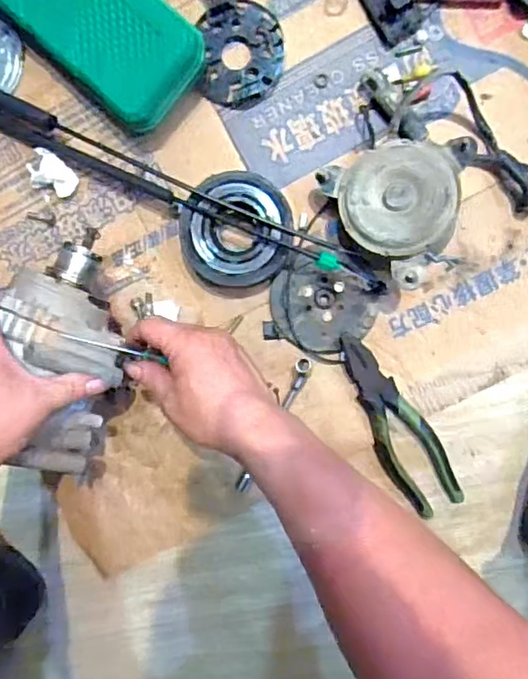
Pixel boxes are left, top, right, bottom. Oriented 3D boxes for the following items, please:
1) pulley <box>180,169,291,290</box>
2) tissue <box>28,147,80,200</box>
[{"bbox_3d":[-0.026,-0.103,0.522,0.100,0.039,0.102,0,93,3],"label":"pulley"},{"bbox_3d":[-0.208,-0.160,0.539,0.047,0.019,0.035,40,95,0],"label":"tissue"}]

